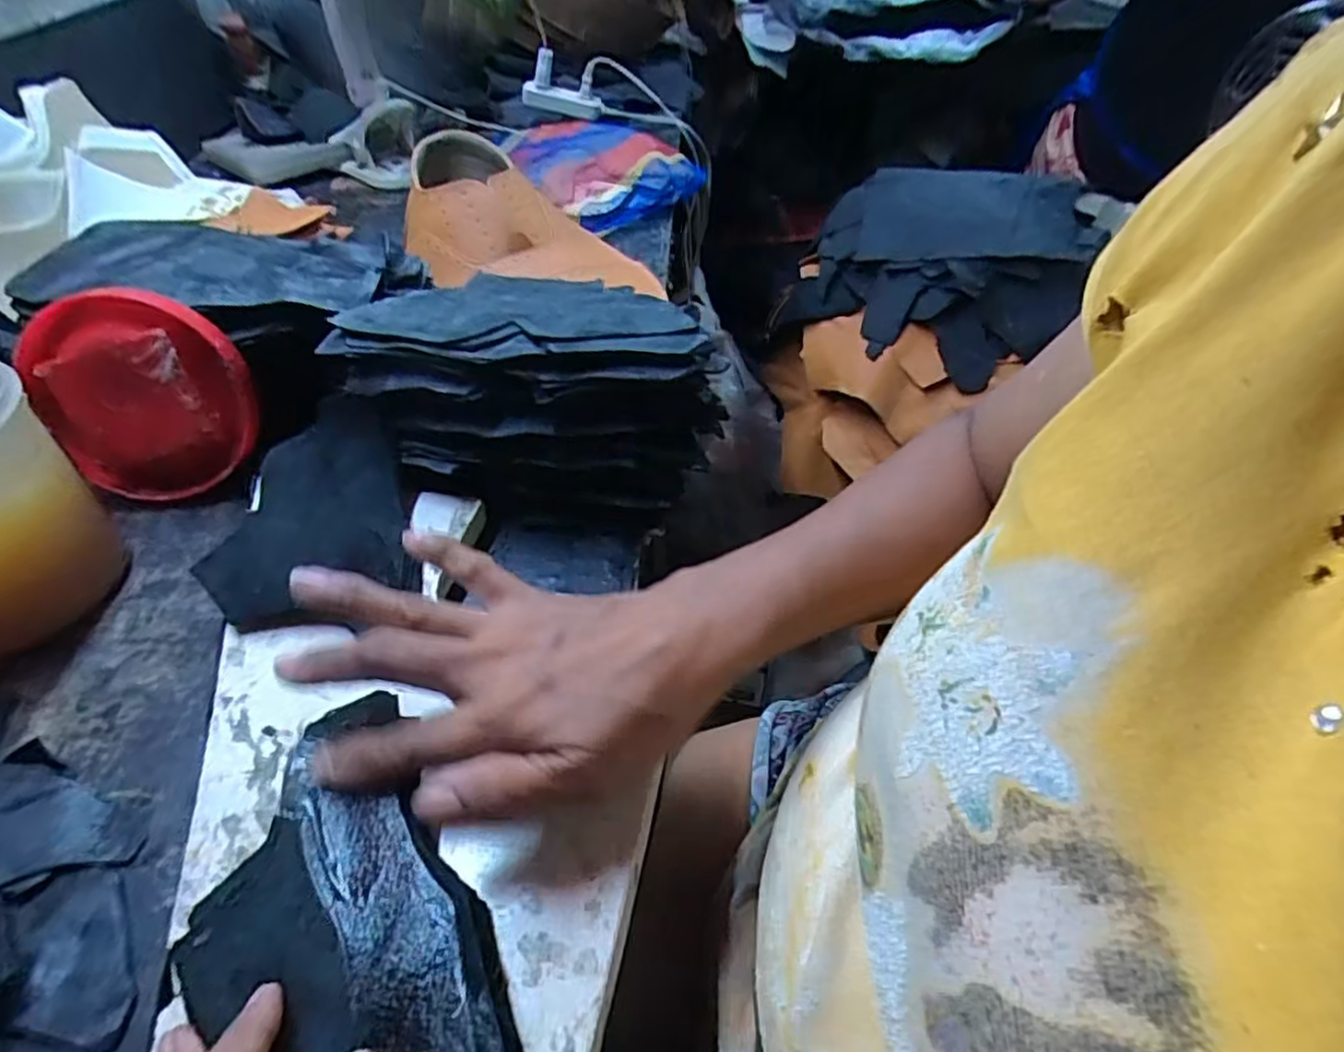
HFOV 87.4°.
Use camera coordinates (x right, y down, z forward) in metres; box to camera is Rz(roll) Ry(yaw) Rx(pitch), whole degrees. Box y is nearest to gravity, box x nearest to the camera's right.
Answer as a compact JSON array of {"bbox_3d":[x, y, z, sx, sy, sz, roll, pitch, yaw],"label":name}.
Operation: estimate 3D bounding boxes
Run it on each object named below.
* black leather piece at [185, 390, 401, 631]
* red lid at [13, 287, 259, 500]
[{"bbox_3d":[-0.197,-0.008,0.374,0.098,0.021,0.120,-12,62,-8],"label":"black leather piece"},{"bbox_3d":[-0.308,-0.074,0.408,0.110,0.116,0.021,-12,27,-4],"label":"red lid"}]

